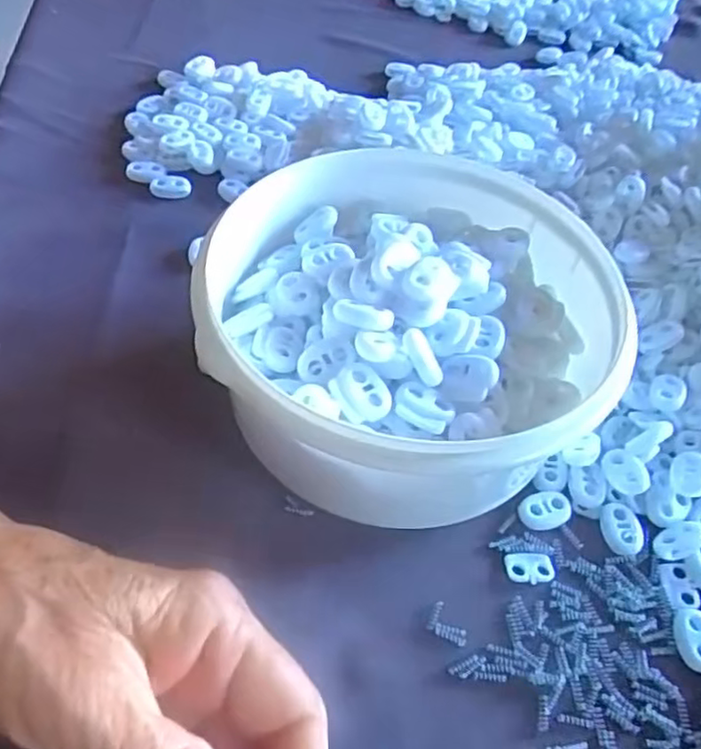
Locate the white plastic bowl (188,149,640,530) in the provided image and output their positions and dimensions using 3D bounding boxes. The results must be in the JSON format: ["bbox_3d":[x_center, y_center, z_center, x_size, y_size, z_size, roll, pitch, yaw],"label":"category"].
[{"bbox_3d":[0.023,-0.014,0.278,0.155,0.075,0.160,4,51,-5],"label":"white plastic bowl"}]

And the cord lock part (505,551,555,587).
[{"bbox_3d":[0.070,0.075,0.260,0.019,0.004,0.012,5,52,-2],"label":"cord lock part"}]

